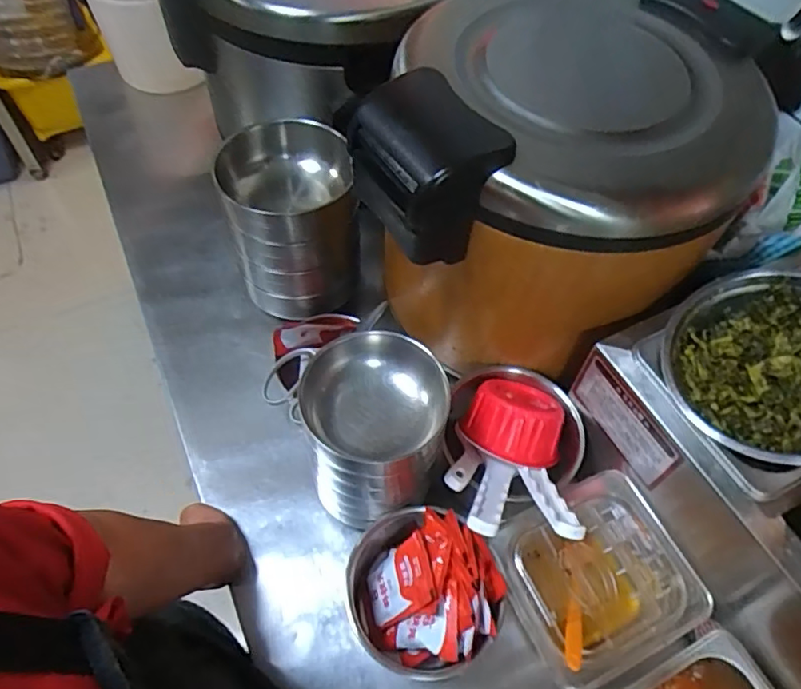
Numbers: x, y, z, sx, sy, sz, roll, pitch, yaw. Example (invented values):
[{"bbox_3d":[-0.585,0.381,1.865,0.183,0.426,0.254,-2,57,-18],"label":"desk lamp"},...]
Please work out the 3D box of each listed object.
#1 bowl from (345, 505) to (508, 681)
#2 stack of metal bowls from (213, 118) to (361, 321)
[{"bbox_3d":[0.021,0.254,0.591,0.138,0.105,0.152,-30,62,-22],"label":"bowl"},{"bbox_3d":[-0.138,-0.162,0.751,0.157,0.180,0.175,-4,55,-6],"label":"stack of metal bowls"}]

